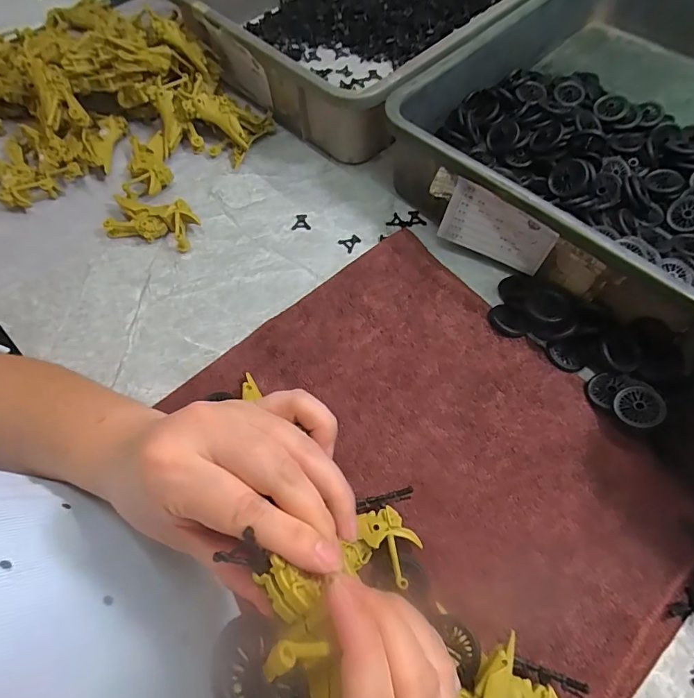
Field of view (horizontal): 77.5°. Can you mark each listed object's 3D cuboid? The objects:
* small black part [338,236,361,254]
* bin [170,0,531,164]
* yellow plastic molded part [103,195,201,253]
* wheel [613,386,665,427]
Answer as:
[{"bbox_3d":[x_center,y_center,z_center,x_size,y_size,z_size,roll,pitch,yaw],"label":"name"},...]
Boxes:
[{"bbox_3d":[0.002,-0.117,0.473,0.019,0.004,0.022,35,69,18],"label":"small black part"},{"bbox_3d":[0.065,-0.499,0.609,0.412,0.114,0.514,37,70,18],"label":"bin"},{"bbox_3d":[-0.214,-0.140,0.472,0.096,0.028,0.044,13,64,8],"label":"yellow plastic molded part"},{"bbox_3d":[0.240,0.047,0.355,0.035,0.004,0.035,-12,56,18],"label":"wheel"}]

